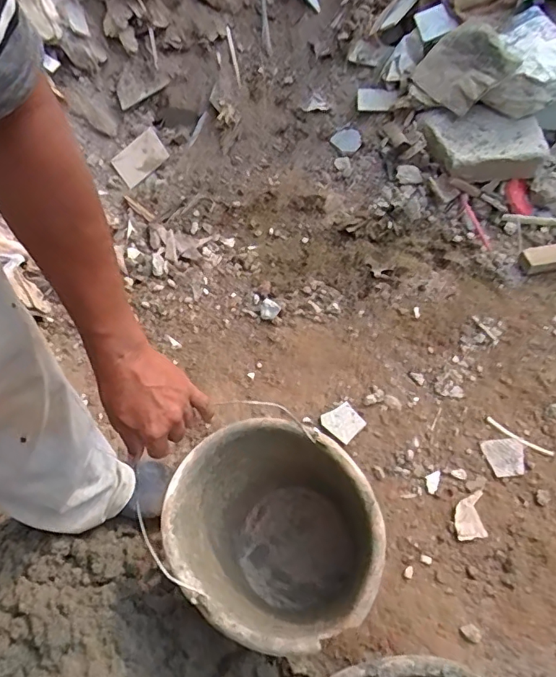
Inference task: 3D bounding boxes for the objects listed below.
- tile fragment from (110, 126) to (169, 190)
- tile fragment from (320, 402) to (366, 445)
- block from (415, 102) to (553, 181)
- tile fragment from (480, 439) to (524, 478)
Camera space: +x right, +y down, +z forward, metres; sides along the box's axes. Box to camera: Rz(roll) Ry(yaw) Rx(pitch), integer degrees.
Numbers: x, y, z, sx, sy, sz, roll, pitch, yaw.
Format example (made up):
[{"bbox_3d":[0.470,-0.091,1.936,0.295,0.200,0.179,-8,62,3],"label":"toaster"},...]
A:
[{"bbox_3d":[-0.356,-0.467,1.285,0.141,0.016,0.087,-42,99,-2],"label":"tile fragment"},{"bbox_3d":[0.118,0.149,0.899,0.062,0.014,0.064,-34,64,-24],"label":"tile fragment"},{"bbox_3d":[0.485,-0.457,1.189,0.288,0.090,0.181,1,79,11],"label":"block"},{"bbox_3d":[0.409,0.211,0.886,0.079,0.006,0.065,-8,56,-9],"label":"tile fragment"}]

